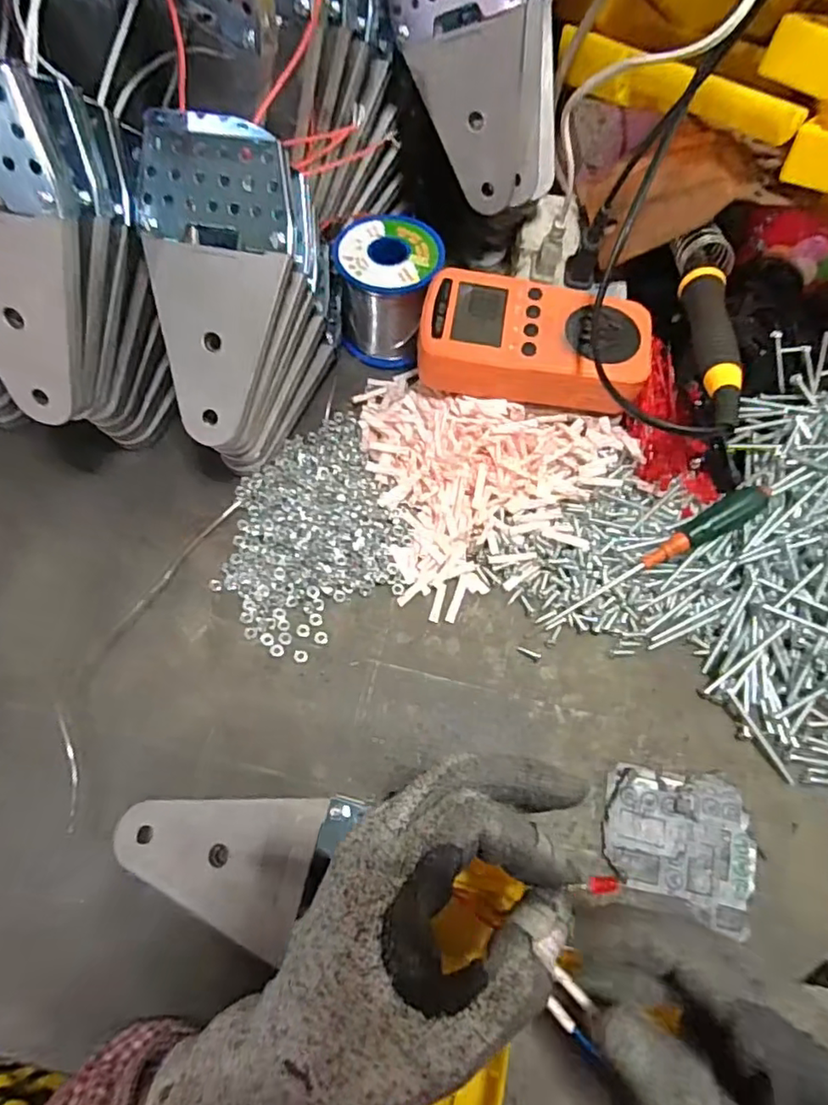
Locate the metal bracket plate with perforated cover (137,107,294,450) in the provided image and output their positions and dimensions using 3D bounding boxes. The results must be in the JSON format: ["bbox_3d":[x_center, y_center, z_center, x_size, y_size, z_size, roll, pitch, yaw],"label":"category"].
[{"bbox_3d":[-0.095,-0.124,0.283,0.068,0.011,0.139,8,112,1],"label":"metal bracket plate with perforated cover"}]

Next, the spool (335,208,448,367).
[{"bbox_3d":[-0.017,-0.168,0.380,0.065,0.063,0.061,-1,68,-4],"label":"spool"}]

